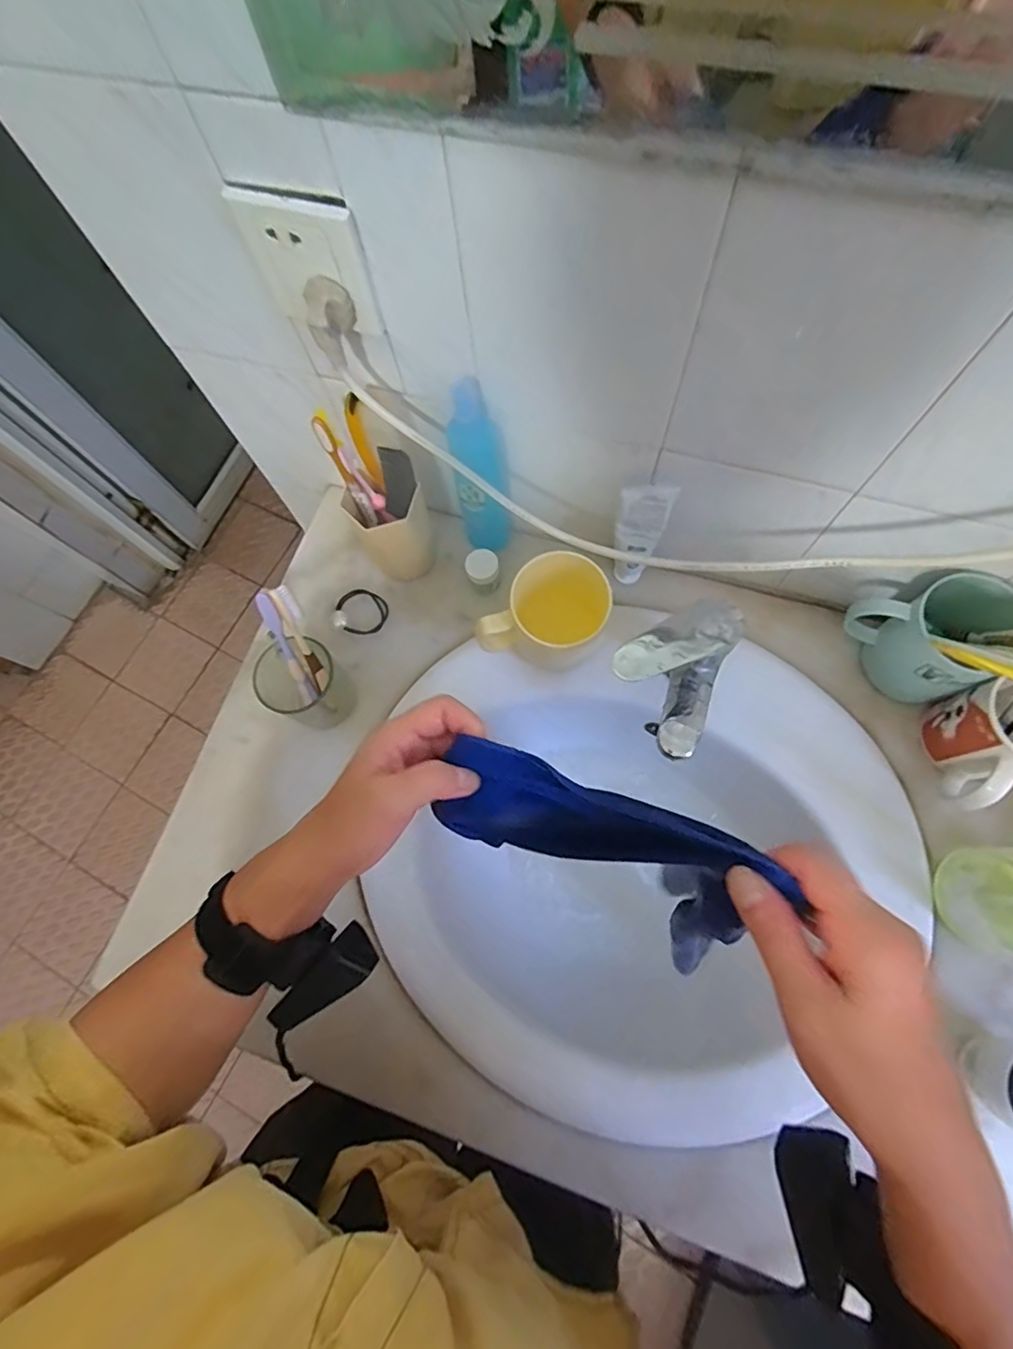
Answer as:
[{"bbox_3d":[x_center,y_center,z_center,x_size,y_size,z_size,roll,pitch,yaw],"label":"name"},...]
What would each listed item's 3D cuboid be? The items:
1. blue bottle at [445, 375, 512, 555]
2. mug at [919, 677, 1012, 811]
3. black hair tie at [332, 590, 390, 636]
[{"bbox_3d":[-0.022,-0.182,0.535,0.044,0.194,0.041,-1,73,4],"label":"blue bottle"},{"bbox_3d":[0.414,0.059,0.482,0.084,0.090,0.095,-5,73,3],"label":"mug"},{"bbox_3d":[-0.154,-0.066,0.615,0.054,0.012,0.053,-1,73,4],"label":"black hair tie"}]

